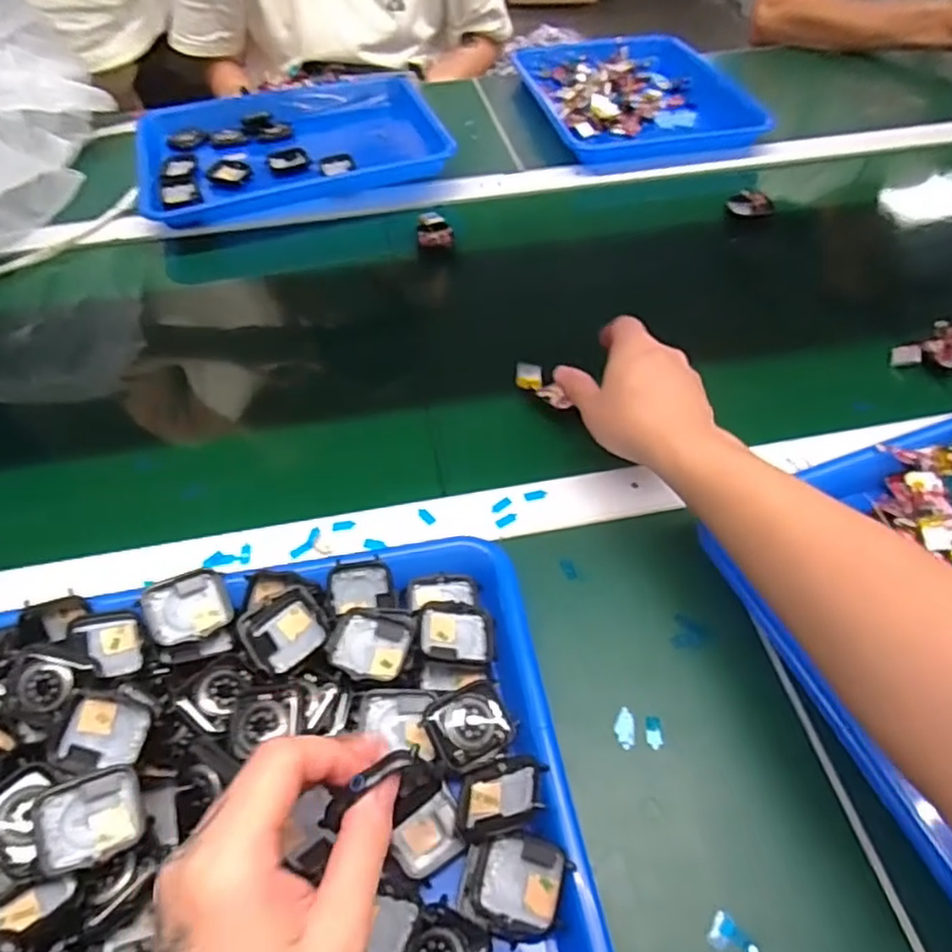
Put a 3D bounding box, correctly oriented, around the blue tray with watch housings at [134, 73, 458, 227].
[{"bbox_3d":[-0.213,-0.386,0.773,0.331,0.037,0.239,-15,53,-11],"label":"blue tray with watch housings"}]

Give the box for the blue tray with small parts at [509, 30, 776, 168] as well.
[{"bbox_3d":[0.208,-0.499,0.866,0.280,0.039,0.308,-6,52,-4],"label":"blue tray with small parts"}]

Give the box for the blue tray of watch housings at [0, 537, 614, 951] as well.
[{"bbox_3d":[-0.121,0.159,0.323,0.325,0.048,0.240,-9,52,-6],"label":"blue tray of watch housings"}]

